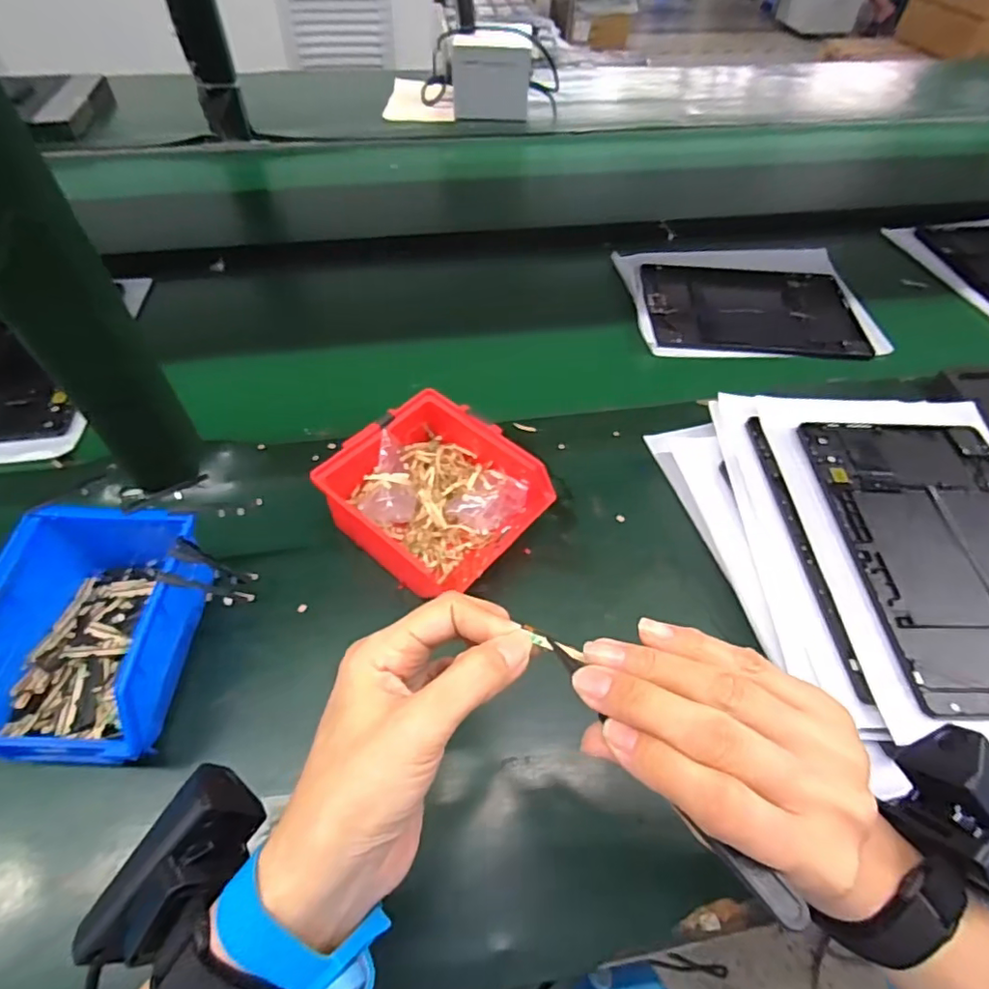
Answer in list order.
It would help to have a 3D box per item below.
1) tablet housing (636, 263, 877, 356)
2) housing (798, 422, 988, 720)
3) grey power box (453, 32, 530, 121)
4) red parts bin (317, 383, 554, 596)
[{"bbox_3d":[0.294,-0.214,0.652,0.235,0.015,0.159,4,51,-1],"label":"tablet housing"},{"bbox_3d":[0.338,0.038,0.411,0.159,0.007,0.238,1,54,-2],"label":"housing"},{"bbox_3d":[-0.006,-0.731,0.969,0.128,0.105,0.117,1,51,-3],"label":"grey power box"},{"bbox_3d":[-0.043,0.007,0.425,0.130,0.075,0.124,33,56,21],"label":"red parts bin"}]

